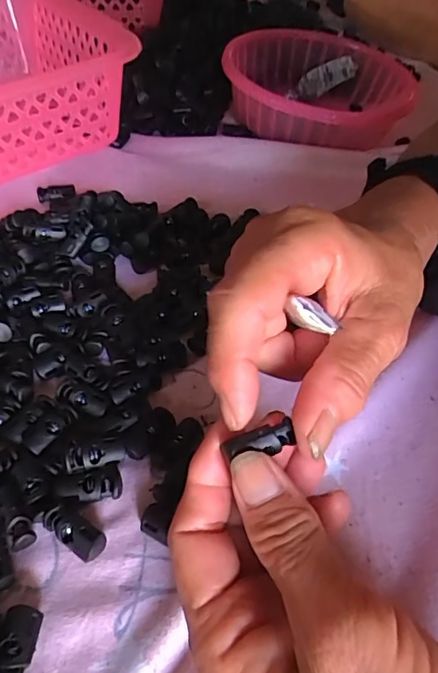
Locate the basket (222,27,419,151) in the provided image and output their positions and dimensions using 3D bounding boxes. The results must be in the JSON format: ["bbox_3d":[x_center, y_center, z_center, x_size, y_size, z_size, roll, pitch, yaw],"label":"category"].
[{"bbox_3d":[0.079,-0.226,0.445,0.144,0.049,0.165,6,49,0],"label":"basket"}]

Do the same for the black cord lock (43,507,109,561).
[{"bbox_3d":[-0.062,0.083,0.205,0.028,0.012,0.011,28,52,17],"label":"black cord lock"}]

